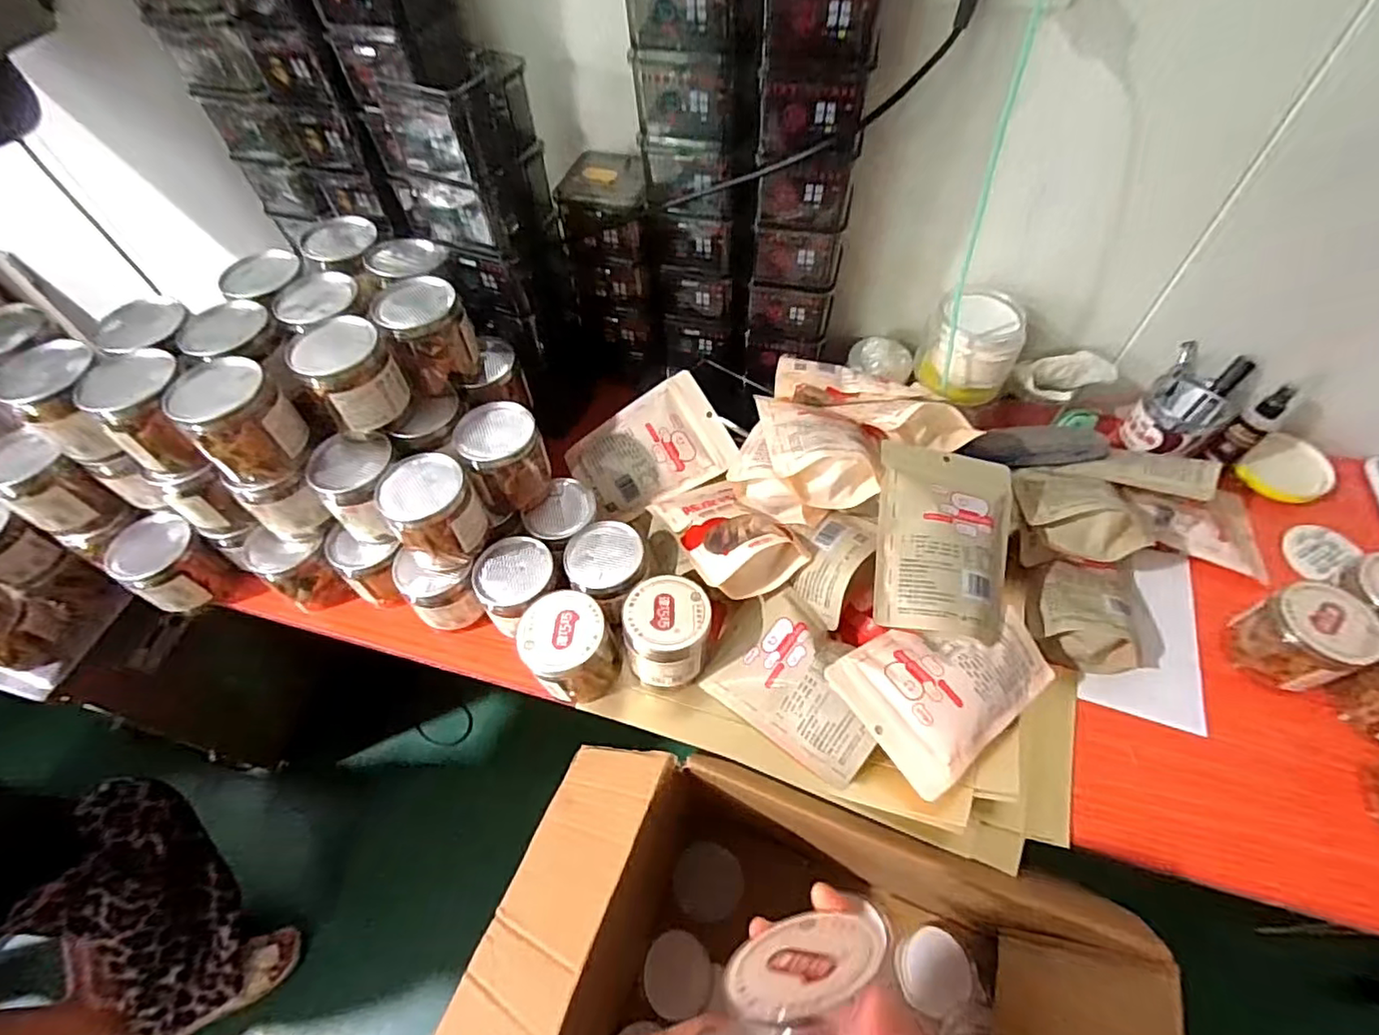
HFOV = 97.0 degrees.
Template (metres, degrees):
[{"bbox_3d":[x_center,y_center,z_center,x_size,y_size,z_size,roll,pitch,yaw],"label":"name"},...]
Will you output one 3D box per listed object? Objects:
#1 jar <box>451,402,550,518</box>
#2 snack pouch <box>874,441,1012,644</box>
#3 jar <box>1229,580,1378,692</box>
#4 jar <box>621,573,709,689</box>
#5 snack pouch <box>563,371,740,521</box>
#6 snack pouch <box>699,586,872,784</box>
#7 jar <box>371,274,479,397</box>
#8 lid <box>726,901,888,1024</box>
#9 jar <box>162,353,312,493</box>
[{"bbox_3d":[-0.193,-0.065,0.640,0.079,0.085,0.084,-1,55,1],"label":"jar"},{"bbox_3d":[0.242,0.020,0.578,0.125,0.029,0.179,8,69,-1],"label":"snack pouch"},{"bbox_3d":[0.591,0.117,0.593,0.077,0.091,0.080,-1,55,1],"label":"jar"},{"bbox_3d":[-0.021,0.115,0.603,0.083,0.080,0.091,1,55,2],"label":"jar"},{"bbox_3d":[-0.046,-0.079,0.730,0.179,0.024,0.130,-31,75,-4],"label":"snack pouch"},{"bbox_3d":[0.107,0.155,0.586,0.166,0.029,0.123,32,87,30],"label":"snack pouch"},{"bbox_3d":[-0.269,-0.191,0.632,0.079,0.092,0.085,-1,55,1],"label":"jar"},{"bbox_3d":[0.061,0.226,0.315,0.083,0.065,0.009,-18,86,1],"label":"lid"},{"bbox_3d":[-0.413,-0.087,0.564,0.089,0.093,0.081,-1,55,1],"label":"jar"}]

